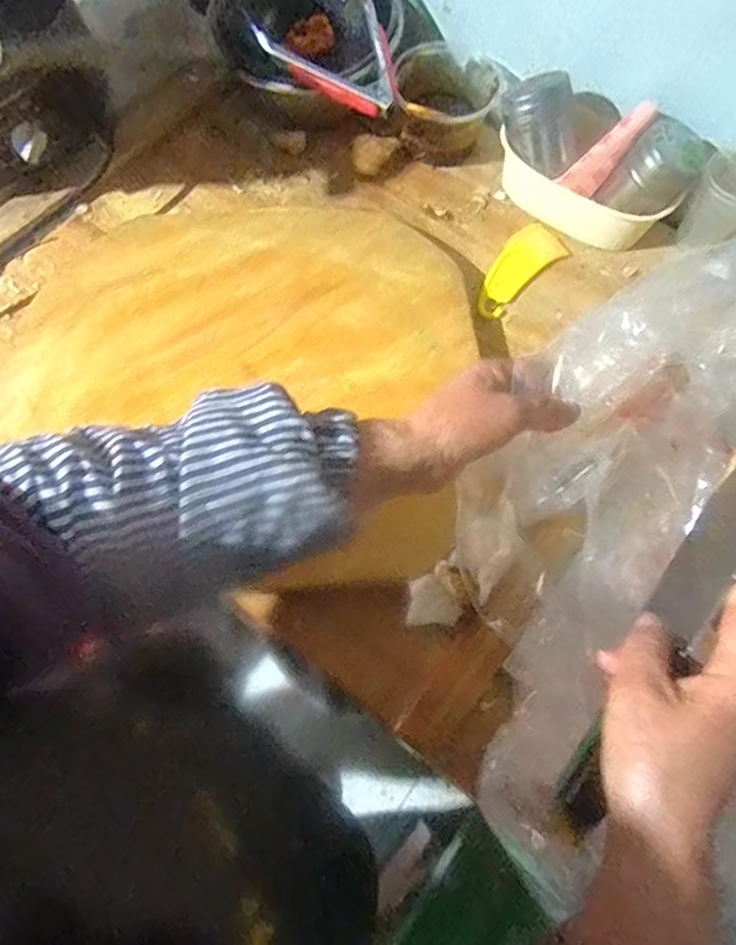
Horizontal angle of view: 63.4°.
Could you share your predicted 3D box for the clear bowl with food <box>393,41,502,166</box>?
[{"bbox_3d":[0.076,-0.374,0.607,0.094,0.068,0.101,1,69,-2],"label":"clear bowl with food"}]

